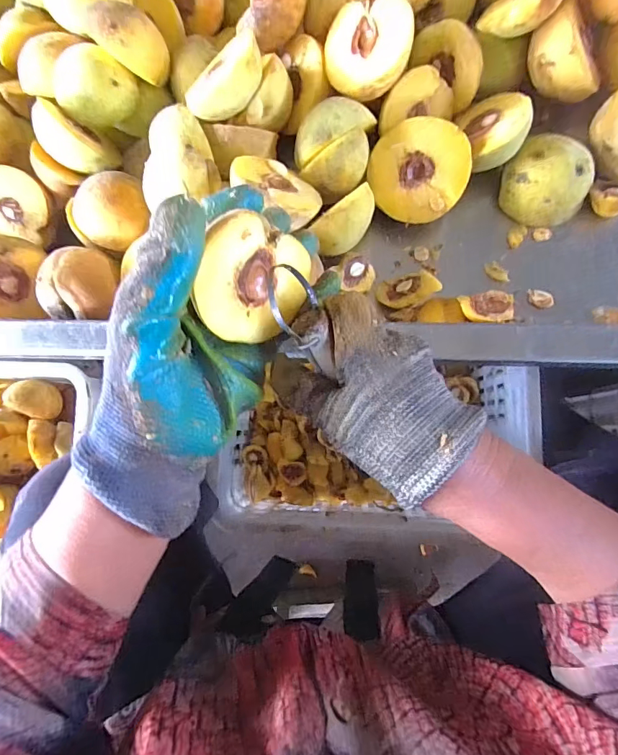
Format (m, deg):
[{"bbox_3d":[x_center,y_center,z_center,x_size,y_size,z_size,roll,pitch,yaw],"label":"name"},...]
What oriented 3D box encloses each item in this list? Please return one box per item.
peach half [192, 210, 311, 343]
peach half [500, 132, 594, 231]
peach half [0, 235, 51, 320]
[{"bbox_3d":[-0.037,-0.053,0.227,0.032,0.060,0.060,32,95,44],"label":"peach half"},{"bbox_3d":[0.184,-0.151,0.333,0.063,0.041,0.056,44,89,9],"label":"peach half"},{"bbox_3d":[-0.249,-0.081,0.344,0.022,0.057,0.063,34,117,45],"label":"peach half"}]

